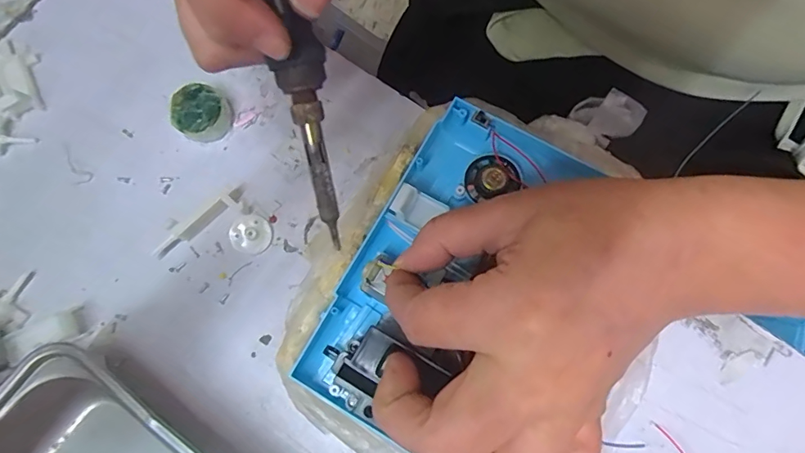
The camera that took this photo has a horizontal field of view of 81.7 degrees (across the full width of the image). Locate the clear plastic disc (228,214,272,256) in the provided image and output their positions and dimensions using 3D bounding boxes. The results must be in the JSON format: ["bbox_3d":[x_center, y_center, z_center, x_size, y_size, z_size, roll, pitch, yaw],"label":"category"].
[{"bbox_3d":[-0.089,0.004,0.272,0.024,0.006,0.023,0,75,1],"label":"clear plastic disc"}]

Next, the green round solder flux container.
[{"bbox_3d":[-0.123,-0.069,0.283,0.031,0.018,0.031,0,75,1],"label":"green round solder flux container"}]

